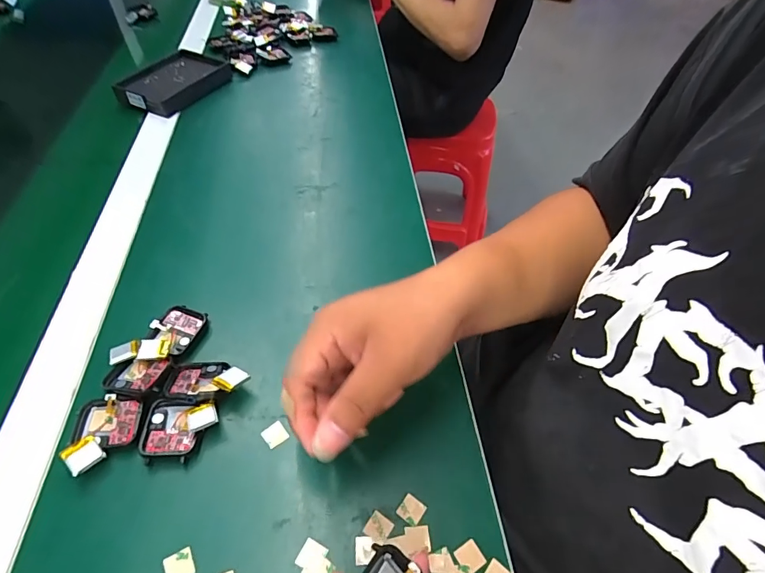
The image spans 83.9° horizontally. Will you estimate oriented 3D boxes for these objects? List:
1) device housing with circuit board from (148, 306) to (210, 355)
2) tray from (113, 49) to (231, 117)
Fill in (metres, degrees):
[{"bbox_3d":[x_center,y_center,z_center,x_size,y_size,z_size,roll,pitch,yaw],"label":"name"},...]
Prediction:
[{"bbox_3d":[-0.169,0.034,0.351,0.036,0.009,0.041,15,51,8],"label":"device housing with circuit board"},{"bbox_3d":[-0.297,-0.296,0.611,0.099,0.024,0.144,23,53,15],"label":"tray"}]

